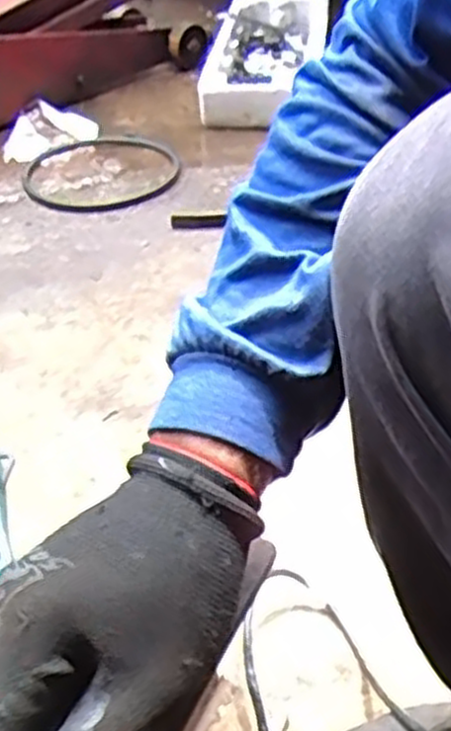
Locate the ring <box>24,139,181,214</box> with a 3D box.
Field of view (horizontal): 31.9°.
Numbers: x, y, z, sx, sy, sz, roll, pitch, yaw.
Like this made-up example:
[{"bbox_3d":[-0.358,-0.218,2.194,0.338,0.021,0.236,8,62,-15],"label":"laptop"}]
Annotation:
[{"bbox_3d":[-0.215,-0.340,1.389,0.272,0.011,0.282,0,41,0],"label":"ring"}]

